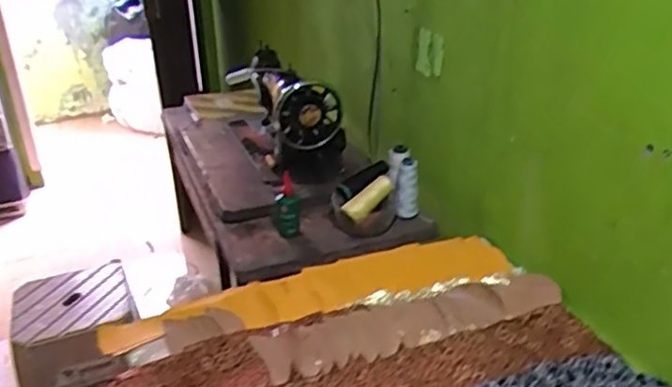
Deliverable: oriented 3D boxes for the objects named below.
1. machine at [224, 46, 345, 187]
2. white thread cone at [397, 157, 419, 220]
[{"bbox_3d":[-0.106,-0.184,1.403,0.154,0.212,0.394,-11,28,-17],"label":"machine"},{"bbox_3d":[0.136,-0.010,1.202,0.043,0.116,0.039,2,4,8],"label":"white thread cone"}]

